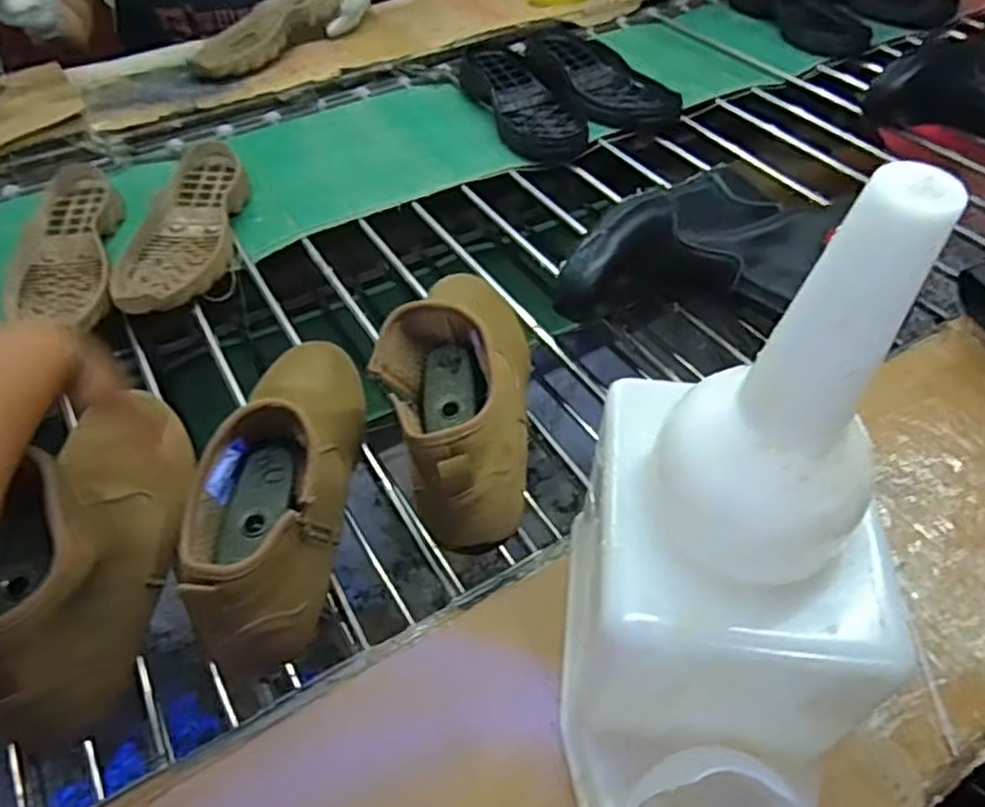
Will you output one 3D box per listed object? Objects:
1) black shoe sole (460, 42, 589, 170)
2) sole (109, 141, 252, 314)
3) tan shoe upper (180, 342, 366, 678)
[{"bbox_3d":[0.045,-0.430,0.990,0.108,0.044,0.271,-16,49,-15],"label":"black shoe sole"},{"bbox_3d":[-0.349,-0.207,0.807,0.114,0.044,0.283,2,47,1],"label":"sole"},{"bbox_3d":[-0.143,0.032,0.488,0.074,0.121,0.260,-1,47,-1],"label":"tan shoe upper"}]

